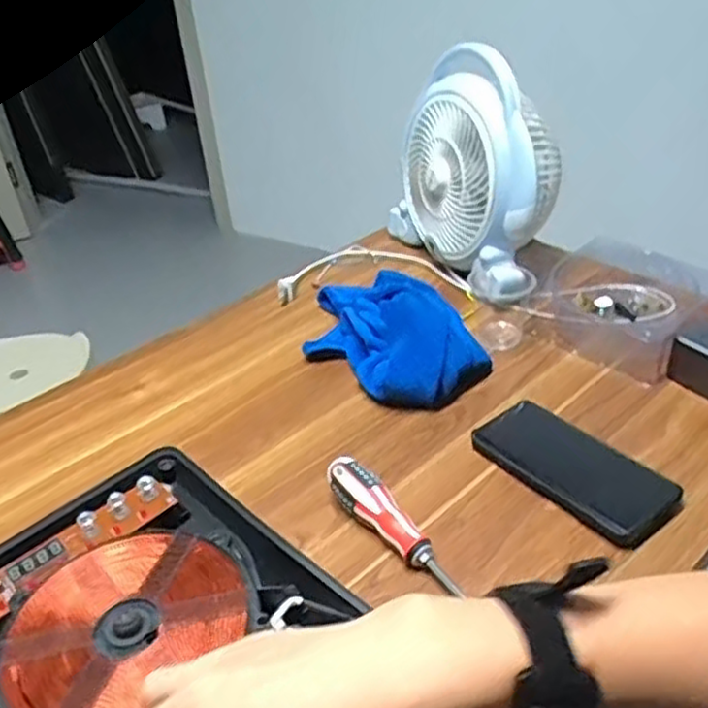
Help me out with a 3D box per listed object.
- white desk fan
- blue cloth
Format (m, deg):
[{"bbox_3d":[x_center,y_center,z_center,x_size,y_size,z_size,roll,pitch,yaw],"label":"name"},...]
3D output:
[{"bbox_3d":[0.159,-0.215,0.881,0.127,0.240,0.269,-17,36,-17],"label":"white desk fan"},{"bbox_3d":[0.028,-0.034,0.790,0.136,0.072,0.247,-28,40,-30],"label":"blue cloth"}]

